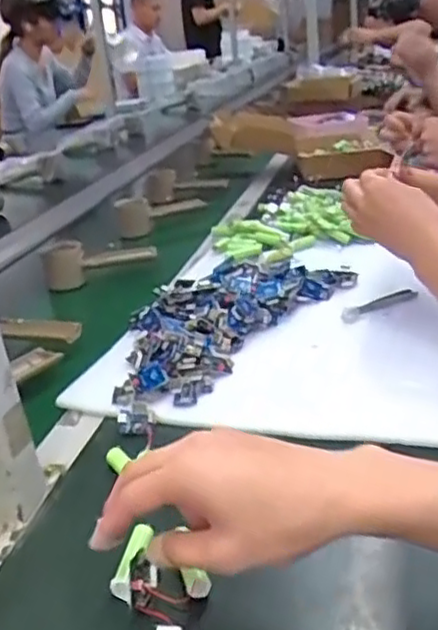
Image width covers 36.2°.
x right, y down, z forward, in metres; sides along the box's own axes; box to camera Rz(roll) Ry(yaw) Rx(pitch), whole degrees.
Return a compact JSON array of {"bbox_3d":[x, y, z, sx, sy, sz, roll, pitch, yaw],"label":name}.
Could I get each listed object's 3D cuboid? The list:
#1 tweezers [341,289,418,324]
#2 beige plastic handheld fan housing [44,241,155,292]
[{"bbox_3d":[0.174,-0.013,0.729,0.108,0.012,0.019,-19,28,-30],"label":"tweezers"},{"bbox_3d":[-0.164,-0.074,0.931,0.150,0.061,0.042,-7,24,-6],"label":"beige plastic handheld fan housing"}]

